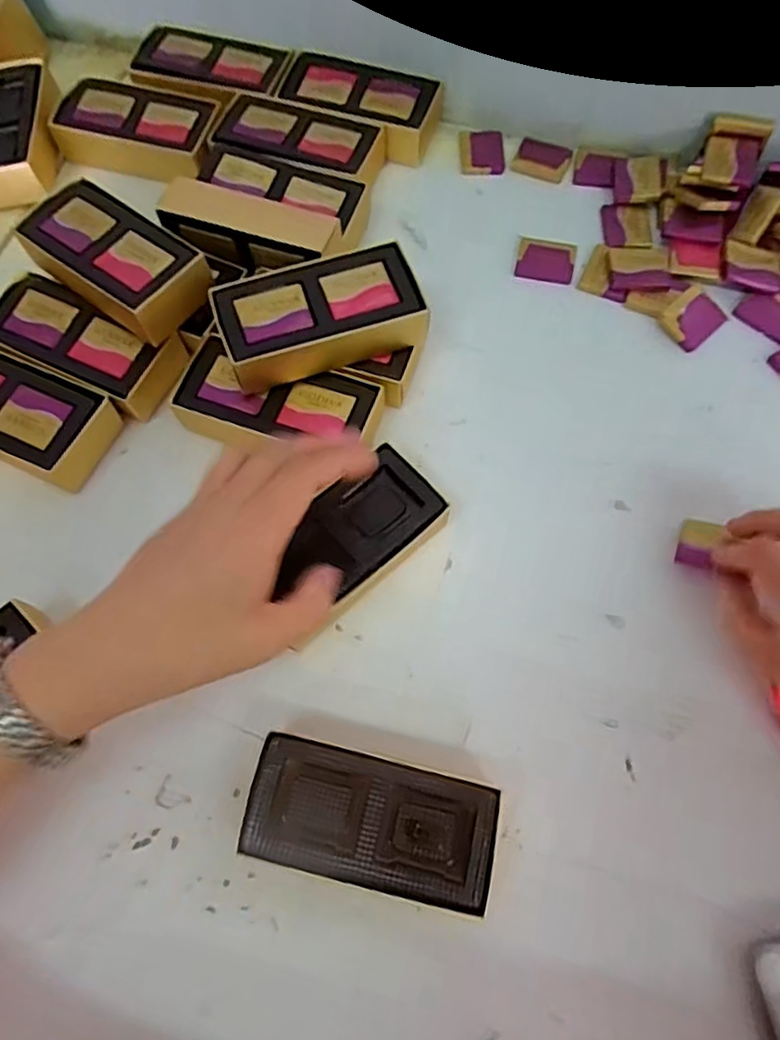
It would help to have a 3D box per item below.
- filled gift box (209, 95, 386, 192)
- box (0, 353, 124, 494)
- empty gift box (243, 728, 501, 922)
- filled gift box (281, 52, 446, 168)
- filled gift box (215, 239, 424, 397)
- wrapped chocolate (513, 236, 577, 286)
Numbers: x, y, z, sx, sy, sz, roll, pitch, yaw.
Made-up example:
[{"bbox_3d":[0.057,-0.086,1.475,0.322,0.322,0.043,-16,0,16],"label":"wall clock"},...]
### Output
[{"bbox_3d":[-0.066,-0.267,0.460,0.112,0.031,0.061,16,69,7],"label":"filled gift box"},{"bbox_3d":[-0.225,-0.063,0.380,0.113,0.035,0.057,23,70,10],"label":"box"},{"bbox_3d":[-0.008,0.141,0.298,0.110,0.035,0.053,12,69,6],"label":"empty gift box"},{"bbox_3d":[-0.023,-0.310,0.478,0.113,0.031,0.059,16,69,7],"label":"filled gift box"},{"bbox_3d":[-0.039,-0.116,0.368,0.111,0.032,0.060,-15,69,-5],"label":"filled gift box"},{"bbox_3d":[0.109,-0.181,0.440,0.039,0.004,0.033,11,69,6],"label":"wrapped chocolate"}]

